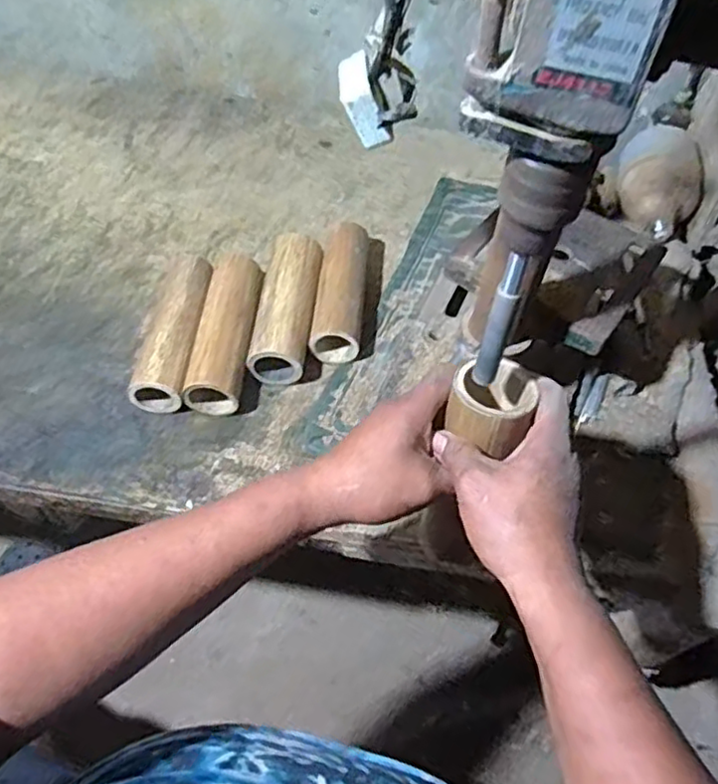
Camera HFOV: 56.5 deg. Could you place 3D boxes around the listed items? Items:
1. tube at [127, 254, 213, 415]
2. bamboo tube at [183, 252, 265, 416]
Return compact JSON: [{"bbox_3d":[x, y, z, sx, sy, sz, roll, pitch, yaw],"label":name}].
[{"bbox_3d":[-0.191,-0.063,0.698,0.054,0.054,0.182,4,57,1],"label":"tube"},{"bbox_3d":[-0.135,-0.061,0.696,0.053,0.055,0.175,5,57,1],"label":"bamboo tube"}]

